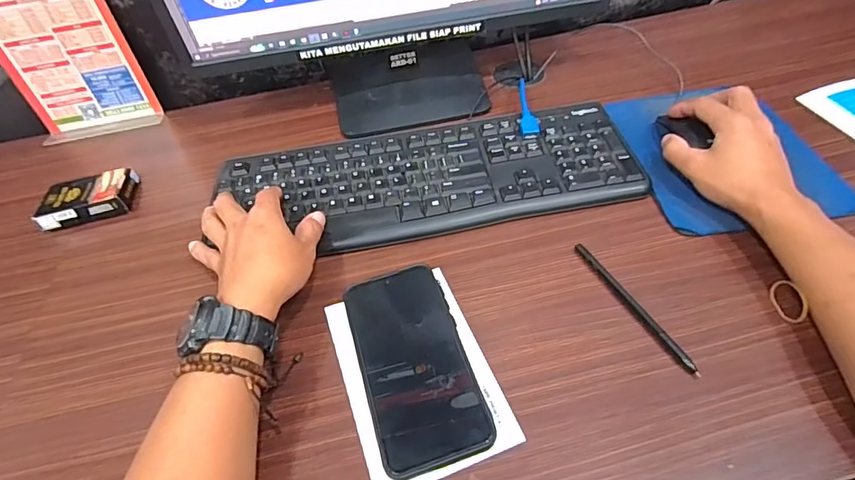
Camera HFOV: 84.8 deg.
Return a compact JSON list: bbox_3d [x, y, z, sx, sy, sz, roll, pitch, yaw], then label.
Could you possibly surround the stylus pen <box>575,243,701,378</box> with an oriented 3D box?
[{"bbox_3d":[0.166,0.051,0.381,0.006,0.007,0.138,-23,51,-13],"label":"stylus pen"}]

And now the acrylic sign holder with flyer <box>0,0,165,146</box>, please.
[{"bbox_3d":[-0.448,-0.229,0.571,0.151,0.207,0.048,-13,50,-5],"label":"acrylic sign holder with flyer"}]

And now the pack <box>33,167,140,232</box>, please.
[{"bbox_3d":[-0.375,-0.048,0.521,0.091,0.022,0.067,-16,50,-8],"label":"pack"}]

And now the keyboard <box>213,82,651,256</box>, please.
[{"bbox_3d":[-0.002,-0.070,0.492,0.418,0.034,0.162,-6,49,2],"label":"keyboard"}]

